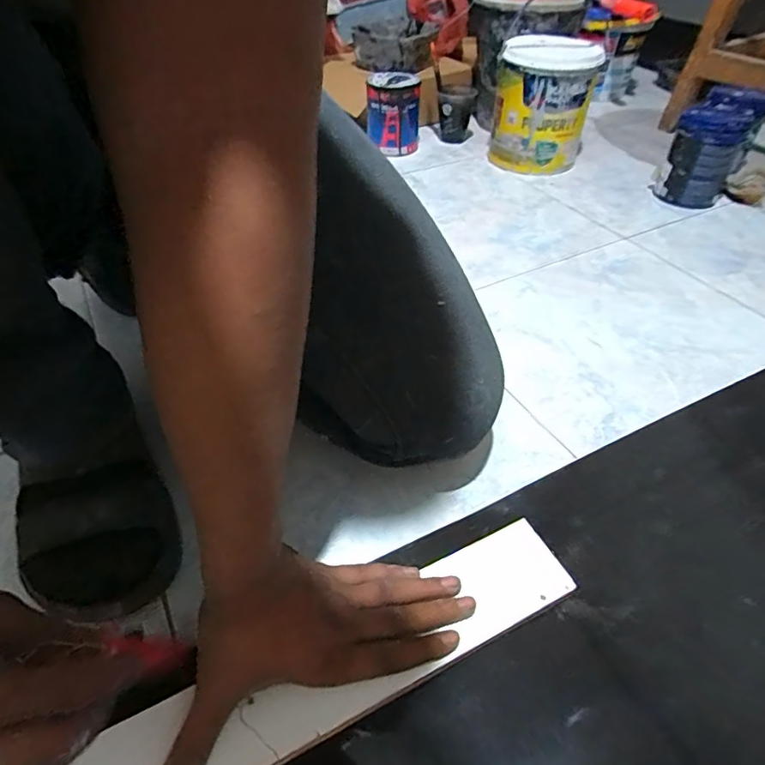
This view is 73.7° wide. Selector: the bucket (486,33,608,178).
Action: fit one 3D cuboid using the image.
[{"bbox_3d":[0.312,-0.540,1.001,0.178,0.201,0.164,10,45,11],"label":"bucket"}]

